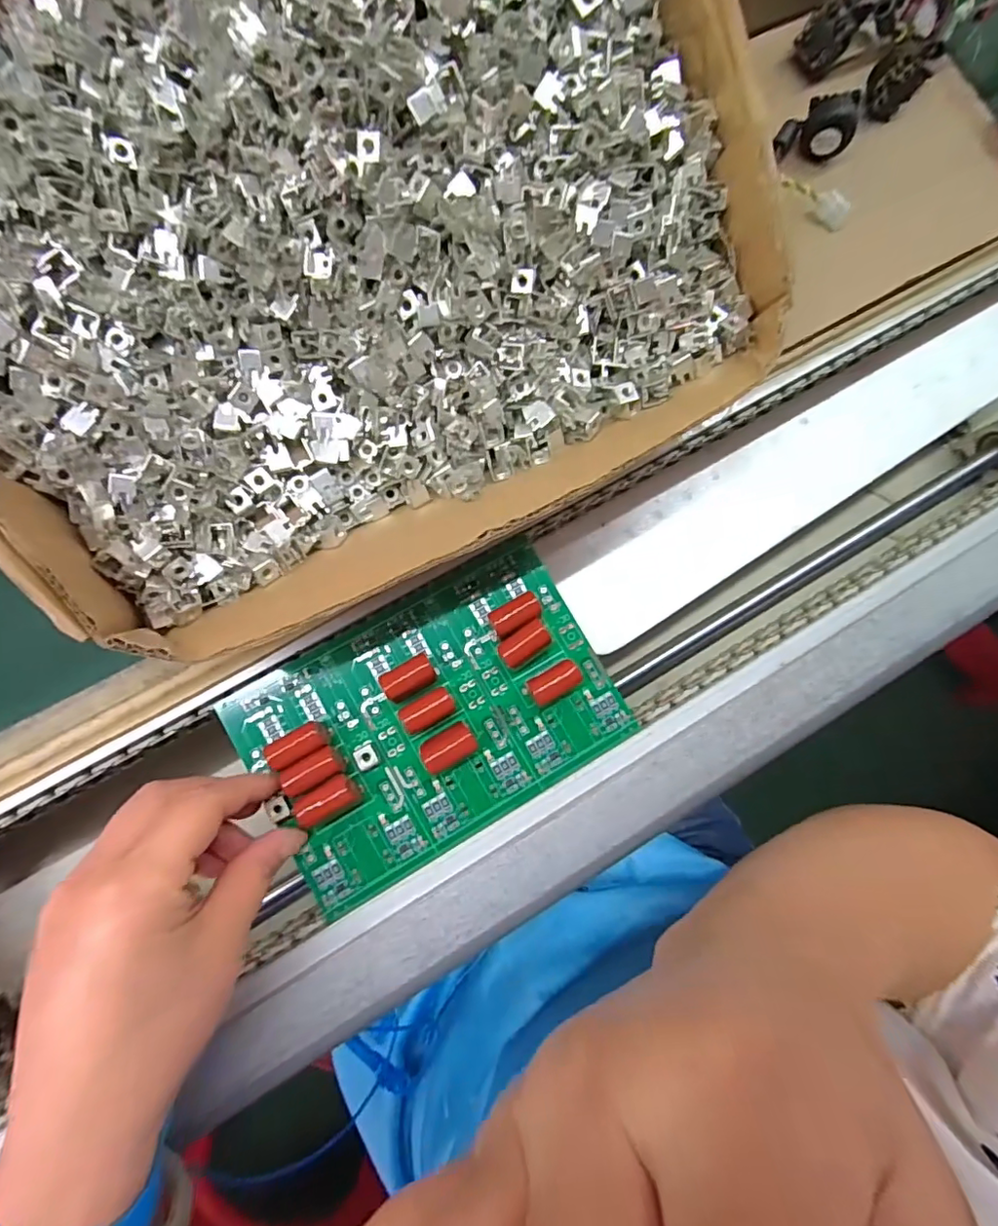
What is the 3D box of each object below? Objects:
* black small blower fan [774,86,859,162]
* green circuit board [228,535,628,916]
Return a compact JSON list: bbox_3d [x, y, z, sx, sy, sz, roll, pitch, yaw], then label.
[{"bbox_3d":[0.188,-0.289,0.323,0.038,0.032,0.022,8,82,-4],"label":"black small blower fan"},{"bbox_3d":[-0.032,0.051,0.274,0.178,0.026,0.120,-30,83,-7],"label":"green circuit board"}]

